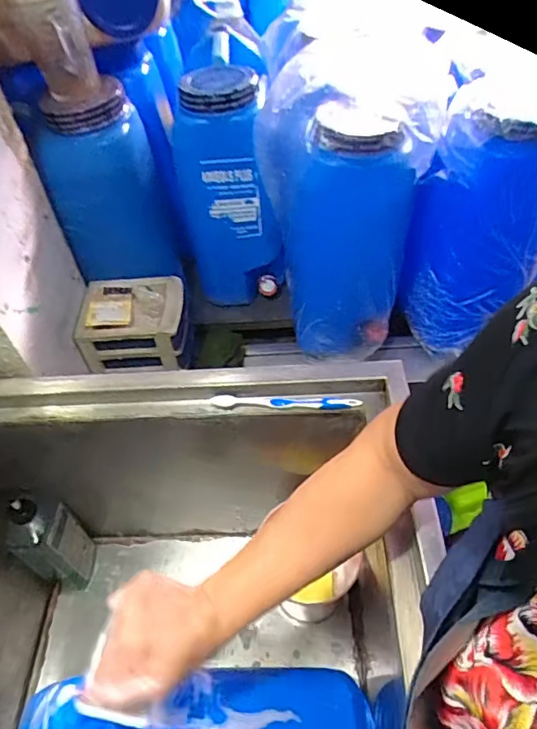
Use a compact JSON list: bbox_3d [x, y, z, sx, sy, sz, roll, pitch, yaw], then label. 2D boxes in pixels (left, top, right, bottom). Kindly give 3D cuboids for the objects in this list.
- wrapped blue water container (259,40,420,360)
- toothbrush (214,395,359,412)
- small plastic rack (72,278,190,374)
[{"bbox_3d":[0.104,-0.223,0.819,0.196,0.391,0.218,-11,51,-6],"label":"wrapped blue water container"},{"bbox_3d":[0.021,0.045,0.624,0.177,0.014,0.012,1,50,4],"label":"toothbrush"},{"bbox_3d":[-0.225,-0.070,0.874,0.171,0.105,0.137,-7,50,-2],"label":"small plastic rack"}]

